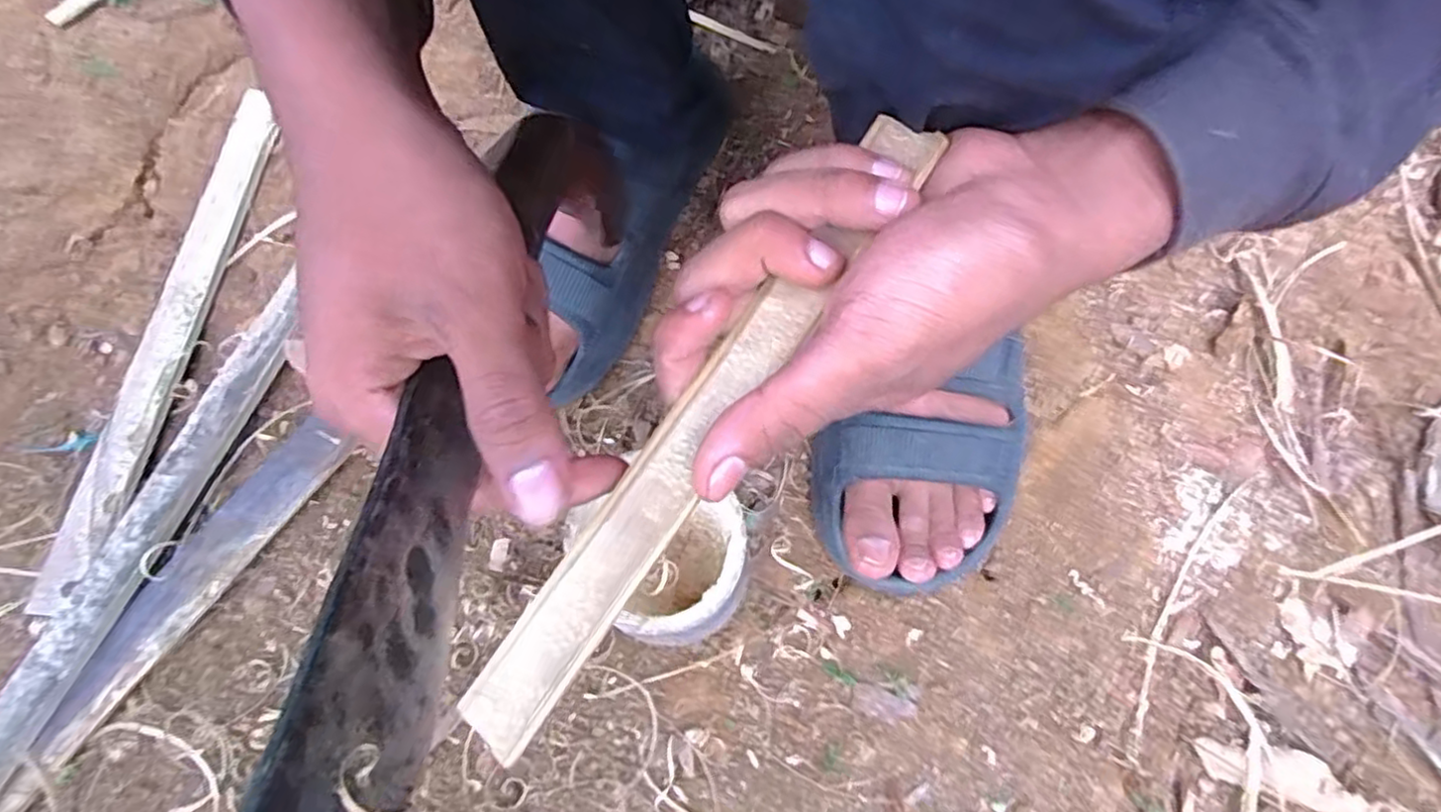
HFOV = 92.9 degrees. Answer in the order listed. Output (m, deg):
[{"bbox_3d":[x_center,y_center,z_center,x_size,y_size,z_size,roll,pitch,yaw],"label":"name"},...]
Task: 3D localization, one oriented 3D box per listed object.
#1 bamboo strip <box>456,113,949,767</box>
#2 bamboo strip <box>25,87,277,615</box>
[{"bbox_3d":[-0.003,0.003,0.202,0.023,0.004,0.216,32,83,25],"label":"bamboo strip"},{"bbox_3d":[-0.343,-0.048,0.425,0.030,0.008,0.333,14,72,-13],"label":"bamboo strip"}]

